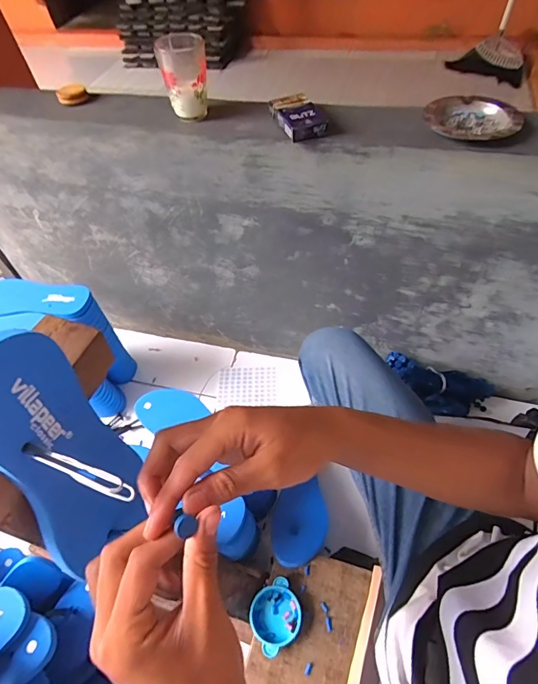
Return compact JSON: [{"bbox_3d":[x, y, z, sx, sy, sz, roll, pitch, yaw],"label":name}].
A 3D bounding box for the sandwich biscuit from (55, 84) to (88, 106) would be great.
[{"bbox_3d":[-0.325,-0.410,0.660,0.046,0.017,0.046,-26,56,-13],"label":"sandwich biscuit"}]

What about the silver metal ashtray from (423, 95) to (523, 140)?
[{"bbox_3d":[0.266,-0.284,0.518,0.108,0.023,0.104,-13,54,-5],"label":"silver metal ashtray"}]

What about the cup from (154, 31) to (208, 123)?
[{"bbox_3d":[-0.122,-0.386,0.582,0.065,0.091,0.075,-13,54,-5],"label":"cup"}]

